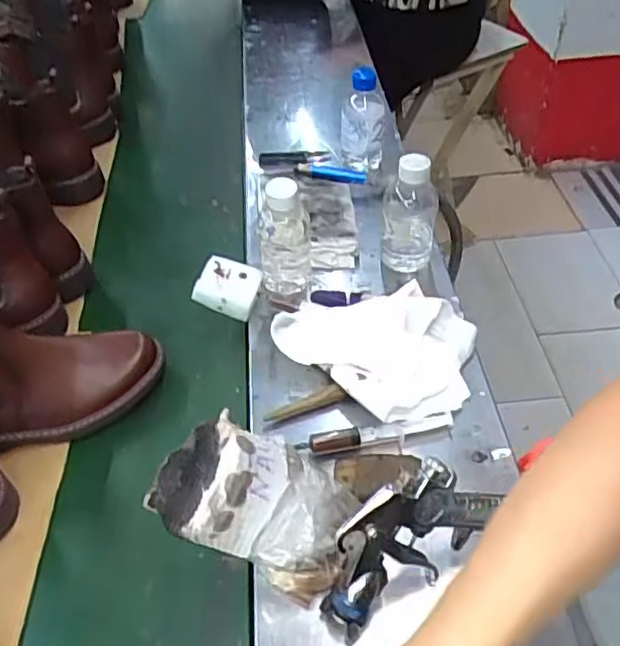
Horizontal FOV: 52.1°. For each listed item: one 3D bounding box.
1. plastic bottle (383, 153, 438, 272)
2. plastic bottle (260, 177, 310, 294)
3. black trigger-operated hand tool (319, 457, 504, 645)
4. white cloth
[{"bbox_3d":[0.108,-0.119,0.687,0.055,0.135,0.052,8,46,11],"label":"plastic bottle"},{"bbox_3d":[-0.027,-0.095,0.664,0.056,0.128,0.055,-5,45,-2],"label":"plastic bottle"},{"bbox_3d":[0.074,0.150,0.451,0.152,0.091,0.046,-25,49,-20],"label":"black trigger-operated hand tool"},{"bbox_3d":[0.070,0.028,0.602,0.198,0.037,0.140,-9,48,-4],"label":"white cloth"}]

